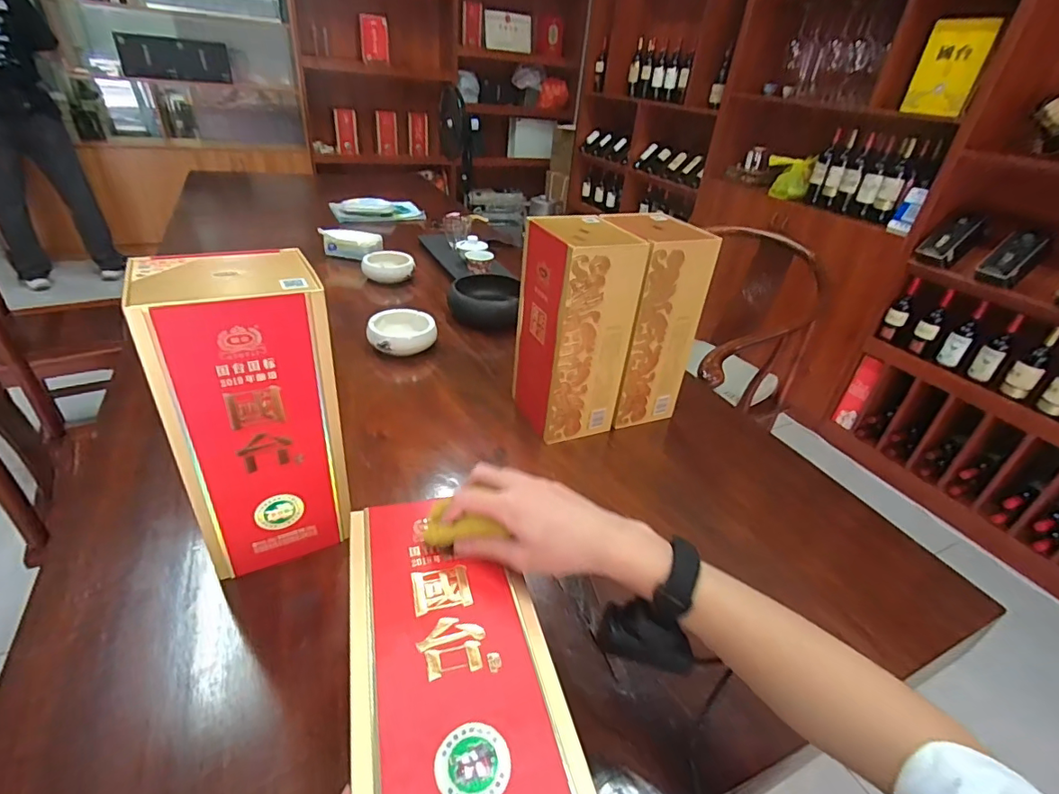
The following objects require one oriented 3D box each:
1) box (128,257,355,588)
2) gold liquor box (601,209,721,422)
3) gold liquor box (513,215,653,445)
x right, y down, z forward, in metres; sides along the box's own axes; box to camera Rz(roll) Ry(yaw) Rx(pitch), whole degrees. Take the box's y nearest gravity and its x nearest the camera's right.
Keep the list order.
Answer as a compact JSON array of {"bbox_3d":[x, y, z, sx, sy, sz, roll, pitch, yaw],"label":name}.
[{"bbox_3d":[-0.269,0.020,0.505,0.140,0.296,0.123,-12,37,-27],"label":"box"},{"bbox_3d":[0.180,-0.117,0.799,0.125,0.309,0.136,-7,35,-21],"label":"gold liquor box"},{"bbox_3d":[0.062,-0.095,0.754,0.123,0.309,0.146,-10,36,-24],"label":"gold liquor box"}]

